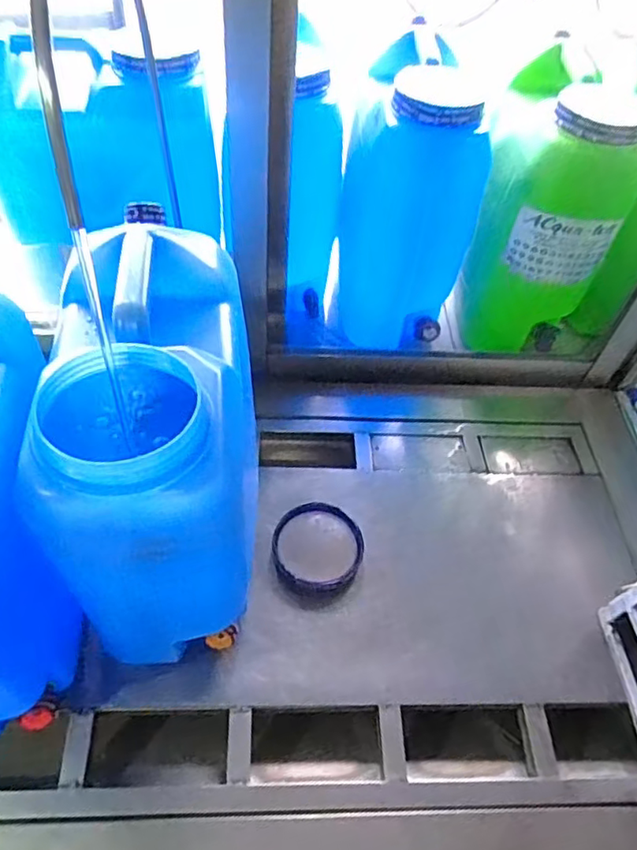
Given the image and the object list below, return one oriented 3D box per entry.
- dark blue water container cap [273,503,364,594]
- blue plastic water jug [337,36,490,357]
[{"bbox_3d":[0.000,0.163,0.806,0.120,0.028,0.120,-6,53,-10],"label":"dark blue water container cap"},{"bbox_3d":[0.143,-0.345,0.953,0.208,0.394,0.240,13,52,5],"label":"blue plastic water jug"}]

